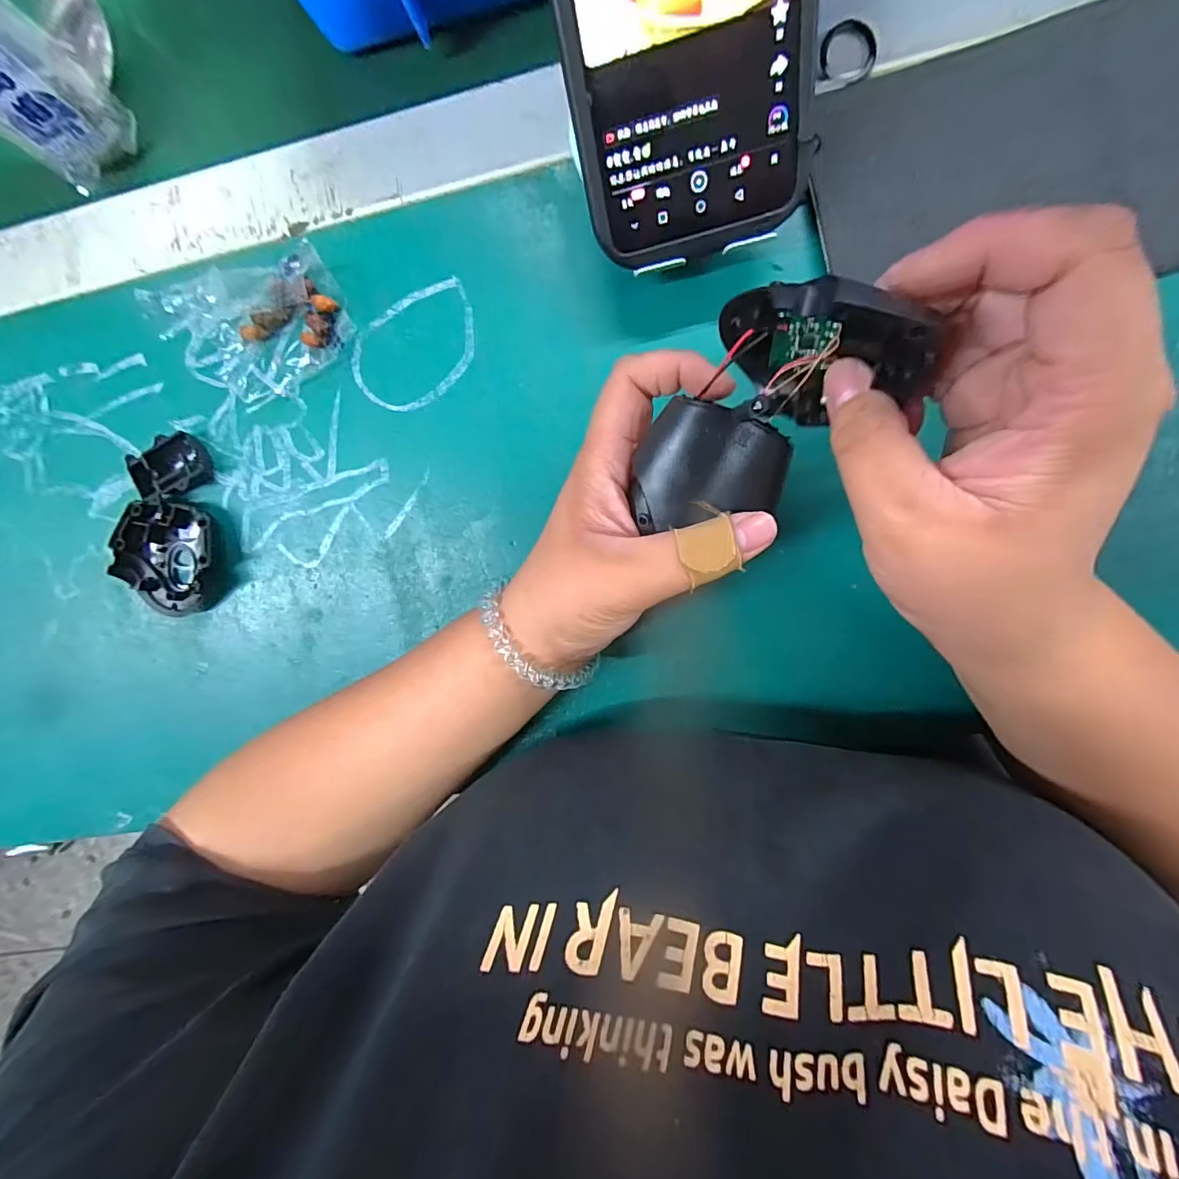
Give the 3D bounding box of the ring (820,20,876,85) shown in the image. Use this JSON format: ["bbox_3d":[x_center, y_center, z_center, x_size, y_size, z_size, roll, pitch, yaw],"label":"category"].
[{"bbox_3d":[0.109,-0.226,0.208,0.023,0.004,0.023,1,97,6],"label":"ring"}]

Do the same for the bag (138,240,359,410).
[{"bbox_3d":[-0.165,-0.129,0.237,0.092,0.033,0.067,-11,96,8],"label":"bag"}]

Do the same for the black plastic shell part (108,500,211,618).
[{"bbox_3d":[-0.227,-0.016,0.267,0.046,0.017,0.060,3,98,6],"label":"black plastic shell part"}]

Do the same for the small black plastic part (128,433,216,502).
[{"bbox_3d":[-0.221,-0.065,0.261,0.037,0.013,0.029,-16,95,8],"label":"small black plastic part"}]

